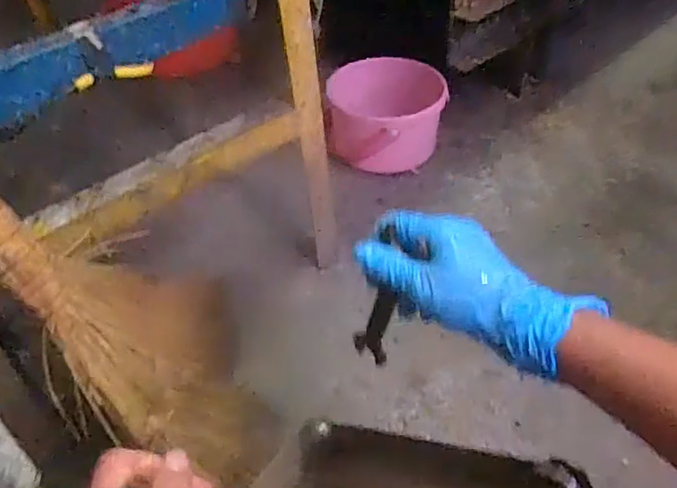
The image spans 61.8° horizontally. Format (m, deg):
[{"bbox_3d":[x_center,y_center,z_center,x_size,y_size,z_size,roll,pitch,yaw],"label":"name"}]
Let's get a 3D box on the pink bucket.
[{"bbox_3d":[0.086,-0.225,1.050,0.213,0.156,0.169,3,45,6],"label":"pink bucket"}]

